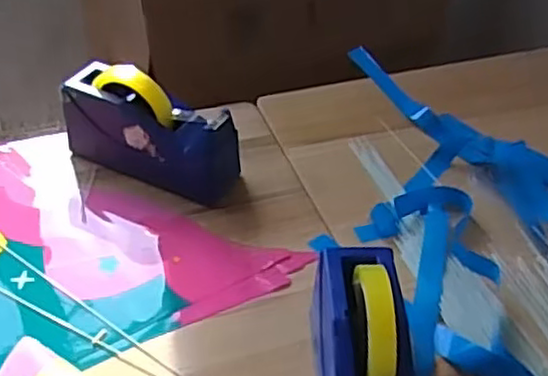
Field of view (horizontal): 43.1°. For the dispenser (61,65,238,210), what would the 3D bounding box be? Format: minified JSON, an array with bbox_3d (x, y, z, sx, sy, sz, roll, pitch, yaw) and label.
[{"bbox_3d":[-0.143,-0.065,0.793,0.203,0.114,0.064,18,43,18],"label":"dispenser"}]

